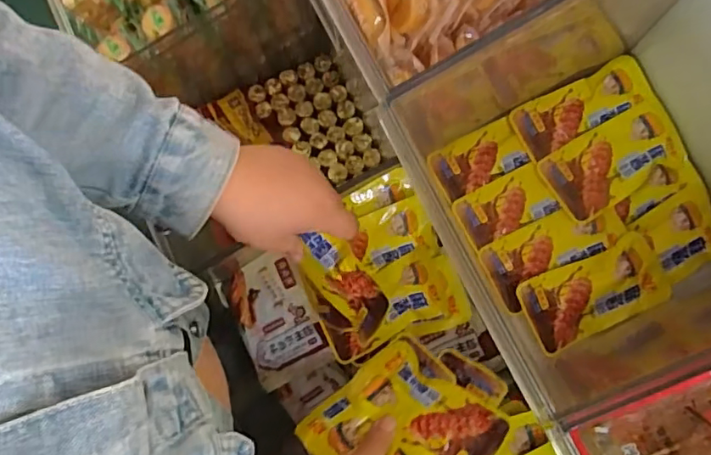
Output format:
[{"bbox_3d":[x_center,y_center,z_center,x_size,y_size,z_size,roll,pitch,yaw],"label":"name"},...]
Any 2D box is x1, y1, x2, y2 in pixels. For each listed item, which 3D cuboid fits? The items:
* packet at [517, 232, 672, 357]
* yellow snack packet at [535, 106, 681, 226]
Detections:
[{"bbox_3d":[0.226,0.061,0.522,0.134,0.008,0.069,-24,79,-3],"label":"packet"},{"bbox_3d":[0.250,-0.066,0.537,0.129,0.017,0.070,-30,80,-4],"label":"yellow snack packet"}]

